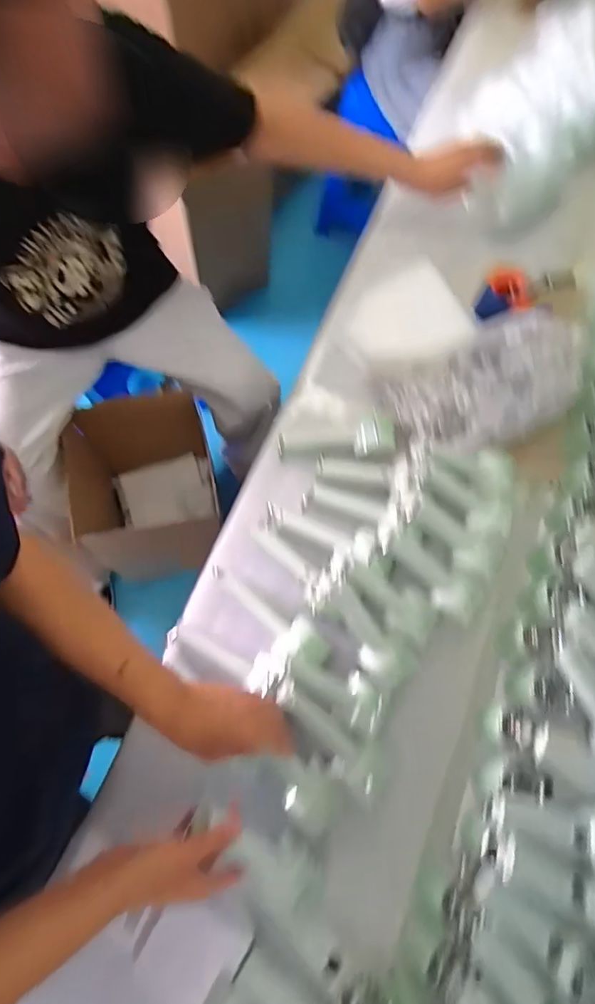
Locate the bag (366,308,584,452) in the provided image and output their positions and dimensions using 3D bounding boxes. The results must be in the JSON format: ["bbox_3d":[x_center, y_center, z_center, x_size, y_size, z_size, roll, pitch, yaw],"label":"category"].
[{"bbox_3d":[0.281,-0.177,0.774,0.297,0.077,0.177,-16,74,-7],"label":"bag"}]

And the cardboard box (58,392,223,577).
[{"bbox_3d":[-0.342,-0.004,1.231,0.277,0.381,0.308,-10,73,-5],"label":"cardboard box"}]

